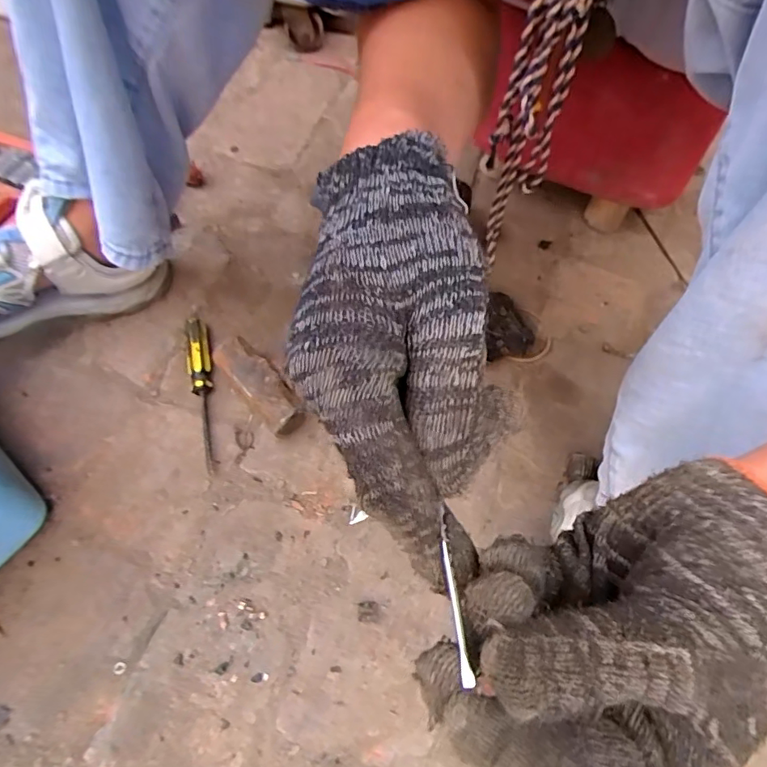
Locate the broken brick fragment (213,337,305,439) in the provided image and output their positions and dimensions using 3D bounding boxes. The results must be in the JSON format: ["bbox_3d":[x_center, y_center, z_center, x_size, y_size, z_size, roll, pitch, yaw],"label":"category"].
[{"bbox_3d":[-0.118,0.005,0.495,0.036,0.043,0.104,-37,68,-21],"label":"broken brick fragment"}]

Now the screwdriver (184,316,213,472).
[{"bbox_3d":[-0.177,0.007,0.500,0.023,0.027,0.160,-9,59,-10],"label":"screwdriver"}]

